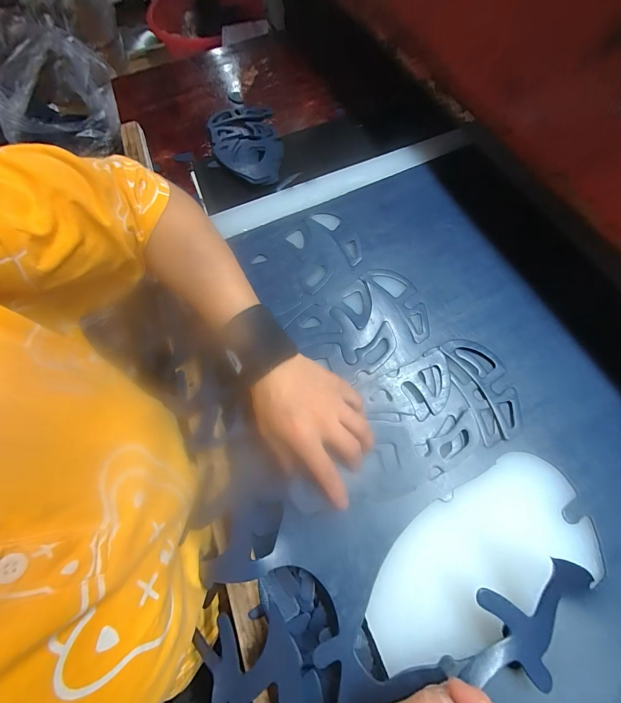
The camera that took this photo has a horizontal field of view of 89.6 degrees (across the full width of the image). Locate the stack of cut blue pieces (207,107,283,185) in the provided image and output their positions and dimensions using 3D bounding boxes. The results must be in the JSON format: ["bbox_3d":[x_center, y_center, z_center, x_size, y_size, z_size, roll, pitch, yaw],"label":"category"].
[{"bbox_3d":[-0.114,-0.369,0.550,0.117,0.028,0.210,-14,69,0],"label":"stack of cut blue pieces"}]

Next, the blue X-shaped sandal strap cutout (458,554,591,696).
[{"bbox_3d":[0.164,0.198,0.231,0.128,0.015,0.064,-19,70,-20],"label":"blue X-shaped sandal strap cutout"}]

